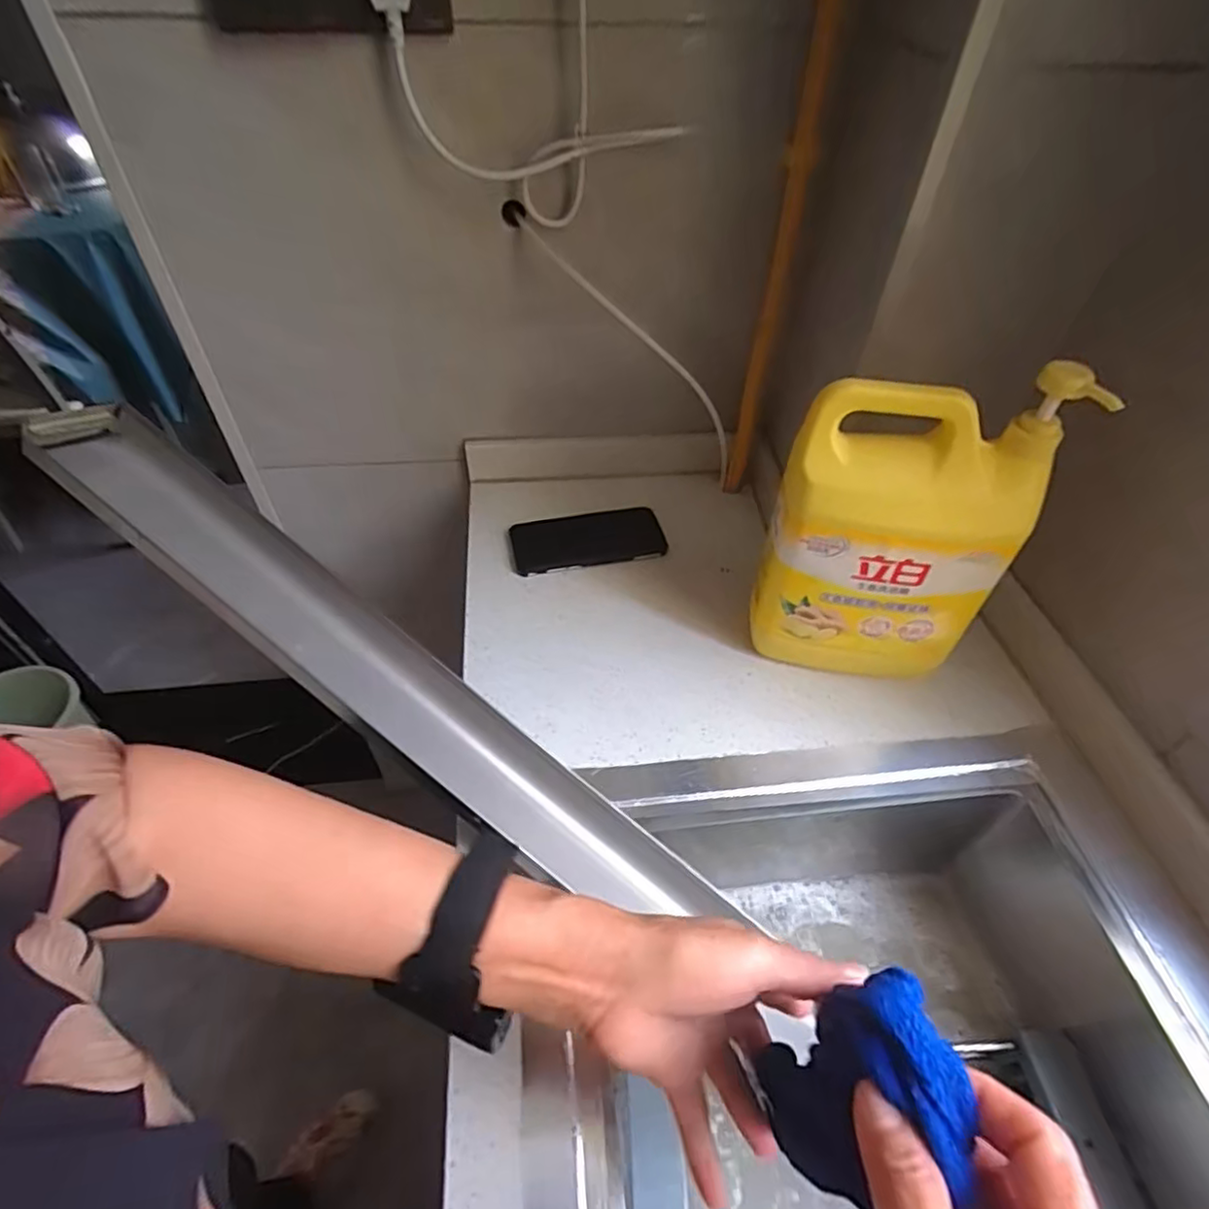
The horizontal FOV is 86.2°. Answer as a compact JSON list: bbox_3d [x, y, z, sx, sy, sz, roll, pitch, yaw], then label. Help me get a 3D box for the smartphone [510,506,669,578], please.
[{"bbox_3d":[-0.018,-0.070,0.706,0.162,0.015,0.075,-10,49,-10],"label":"smartphone"}]

